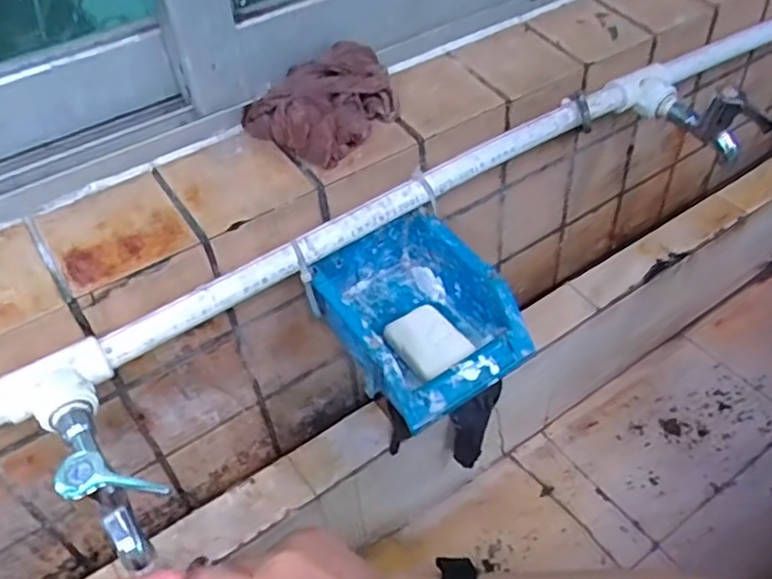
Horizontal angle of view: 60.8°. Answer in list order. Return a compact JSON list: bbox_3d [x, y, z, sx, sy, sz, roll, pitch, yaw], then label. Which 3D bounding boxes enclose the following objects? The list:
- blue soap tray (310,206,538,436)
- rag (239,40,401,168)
[{"bbox_3d":[0.023,0.022,0.572,0.129,0.083,0.165,-29,50,-23],"label":"blue soap tray"},{"bbox_3d":[-0.048,-0.162,0.571,0.128,0.052,0.085,-32,51,-25],"label":"rag"}]

